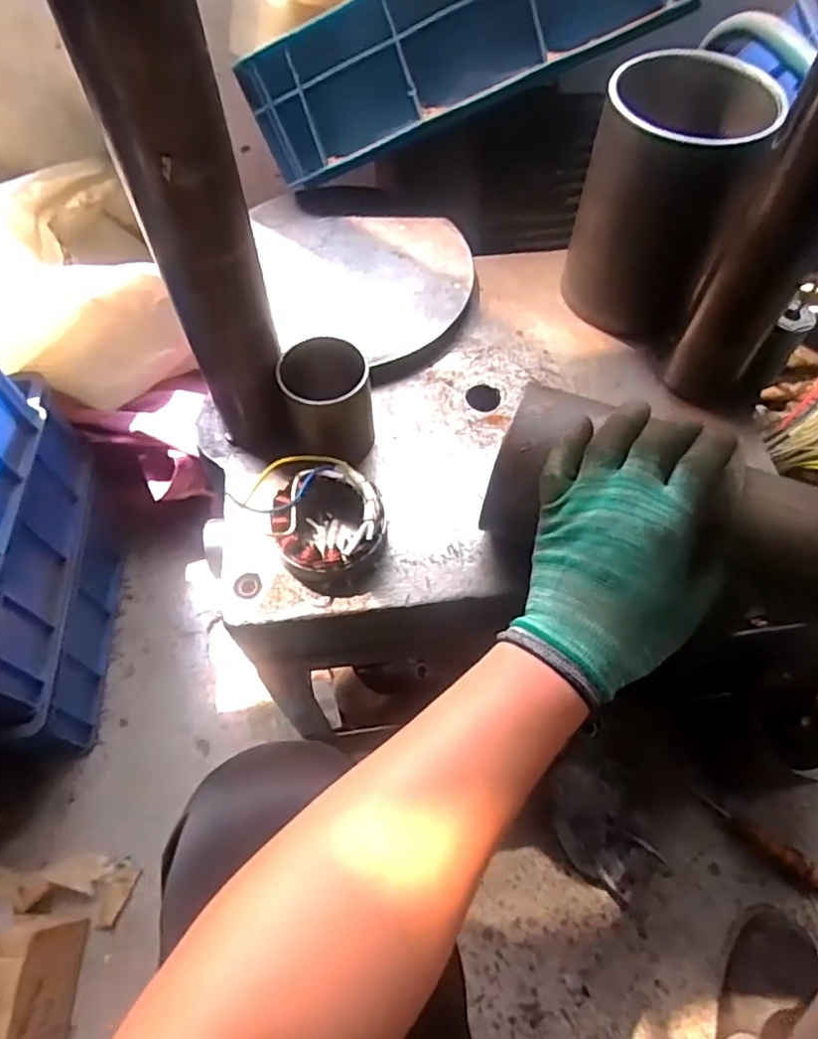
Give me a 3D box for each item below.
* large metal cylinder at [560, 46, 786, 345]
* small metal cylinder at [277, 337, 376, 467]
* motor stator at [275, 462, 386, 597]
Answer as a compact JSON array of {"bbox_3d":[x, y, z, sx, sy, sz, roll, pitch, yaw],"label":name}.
[{"bbox_3d":[0.215,-0.274,0.551,0.117,0.182,0.130,20,62,11],"label":"large metal cylinder"},{"bbox_3d":[-0.063,-0.088,0.502,0.067,0.088,0.066,-18,62,-10],"label":"small metal cylinder"},{"bbox_3d":[-0.058,0.005,0.472,0.076,0.056,0.088,-1,60,0],"label":"motor stator"}]

